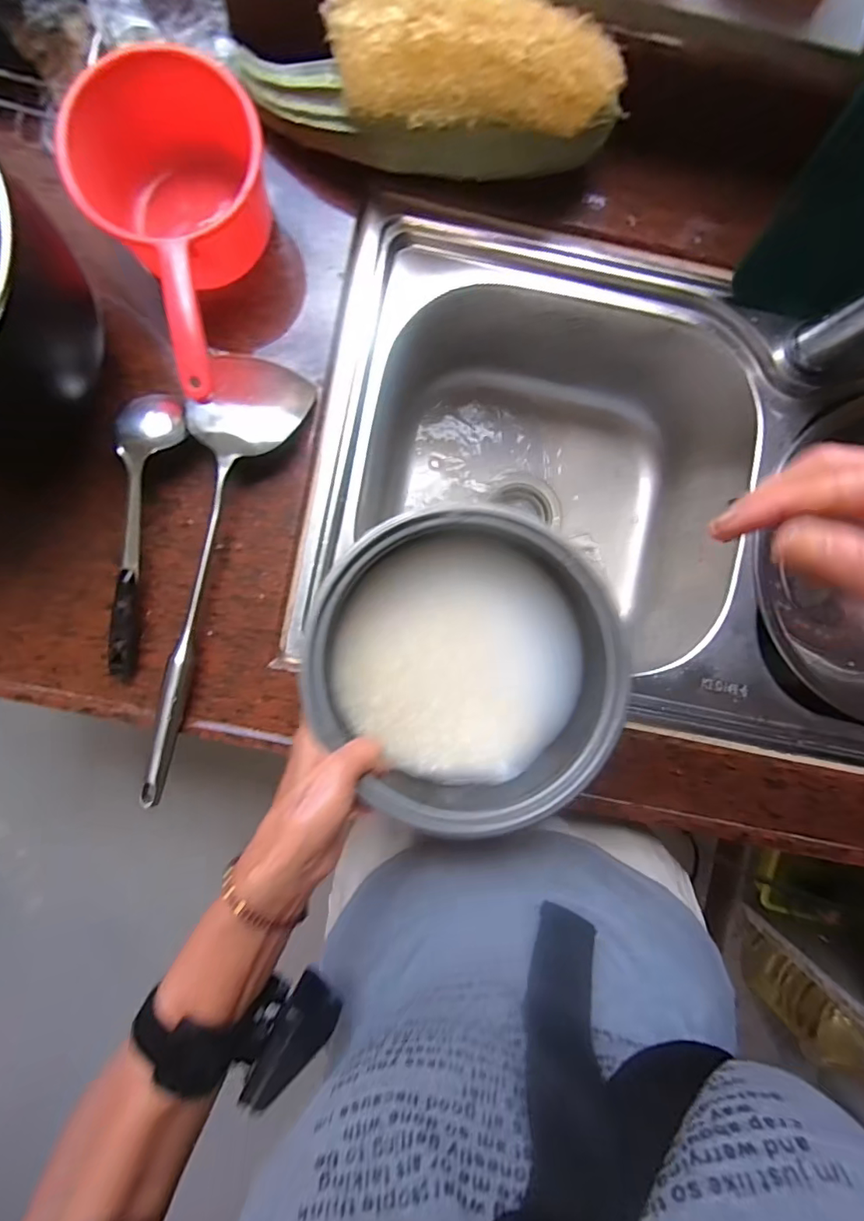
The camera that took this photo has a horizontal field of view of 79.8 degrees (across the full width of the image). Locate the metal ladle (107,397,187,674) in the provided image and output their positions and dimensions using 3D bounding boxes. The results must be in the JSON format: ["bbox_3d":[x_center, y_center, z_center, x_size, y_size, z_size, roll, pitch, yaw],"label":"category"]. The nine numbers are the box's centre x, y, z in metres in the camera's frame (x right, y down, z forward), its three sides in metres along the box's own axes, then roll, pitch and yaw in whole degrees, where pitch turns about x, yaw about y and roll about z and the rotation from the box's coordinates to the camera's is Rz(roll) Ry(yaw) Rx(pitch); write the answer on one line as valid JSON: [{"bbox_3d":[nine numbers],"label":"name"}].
[{"bbox_3d":[-0.240,-0.066,0.426,0.048,0.040,0.239,7,88,-2],"label":"metal ladle"}]

